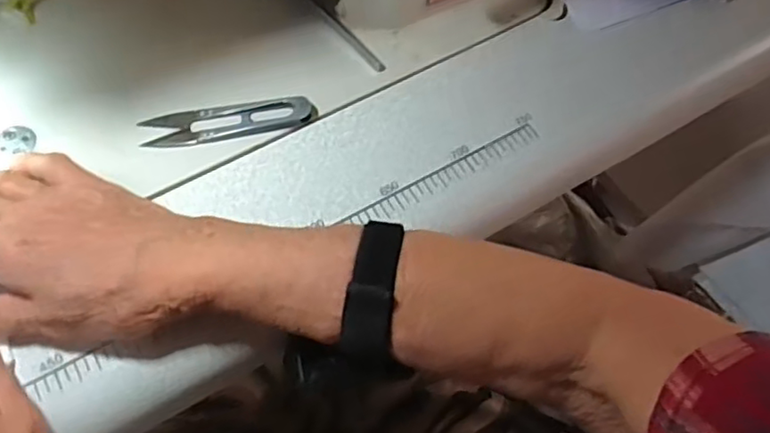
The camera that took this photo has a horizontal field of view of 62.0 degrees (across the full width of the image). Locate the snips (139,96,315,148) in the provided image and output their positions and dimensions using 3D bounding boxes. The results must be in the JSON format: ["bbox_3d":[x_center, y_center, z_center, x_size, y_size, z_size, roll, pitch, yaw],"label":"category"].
[{"bbox_3d":[-0.092,-0.058,0.383,0.101,0.009,0.025,-8,65,-7],"label":"snips"}]

